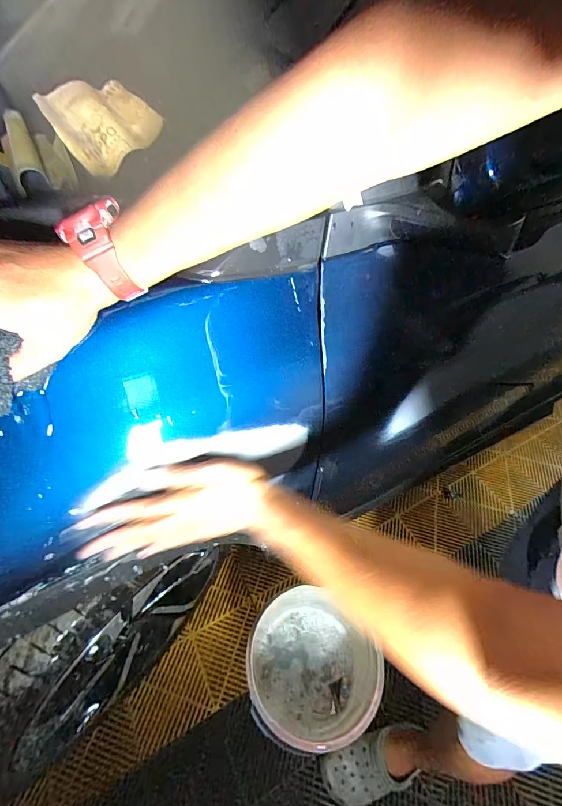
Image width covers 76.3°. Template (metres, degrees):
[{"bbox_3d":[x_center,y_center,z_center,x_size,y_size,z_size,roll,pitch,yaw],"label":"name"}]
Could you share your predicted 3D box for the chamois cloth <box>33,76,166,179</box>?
[{"bbox_3d":[-0.215,-0.337,0.426,0.102,0.019,0.136,-39,79,-10],"label":"chamois cloth"}]

